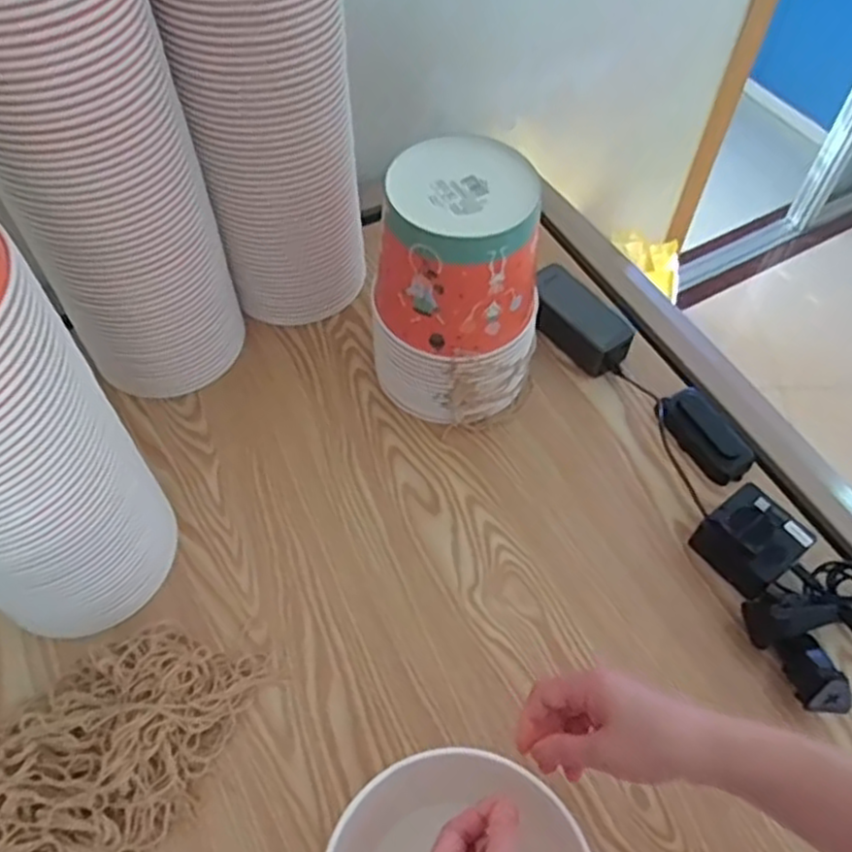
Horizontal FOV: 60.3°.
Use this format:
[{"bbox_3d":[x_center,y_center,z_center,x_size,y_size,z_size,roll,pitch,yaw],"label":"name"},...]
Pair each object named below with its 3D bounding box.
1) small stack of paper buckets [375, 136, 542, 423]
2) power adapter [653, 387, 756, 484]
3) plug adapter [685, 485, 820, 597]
[{"bbox_3d":[0.033,-0.122,0.706,0.147,0.248,0.145,9,56,5],"label":"small stack of paper buckets"},{"bbox_3d":[0.288,0.006,0.755,0.062,0.033,0.105,-29,61,-19],"label":"power adapter"},{"bbox_3d":[0.297,0.106,0.672,0.071,0.057,0.075,-31,62,-20],"label":"plug adapter"}]

